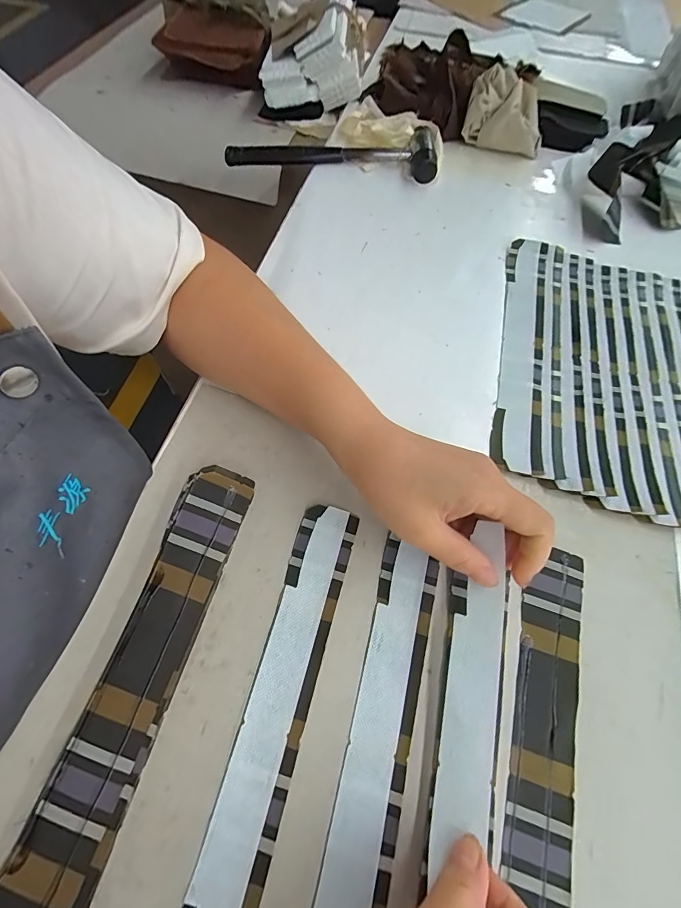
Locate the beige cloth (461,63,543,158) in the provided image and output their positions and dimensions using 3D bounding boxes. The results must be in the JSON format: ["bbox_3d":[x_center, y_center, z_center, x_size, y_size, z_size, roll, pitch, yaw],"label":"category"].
[{"bbox_3d":[0.192,-0.392,0.467,0.093,0.070,0.046,39,69,17],"label":"beige cloth"}]

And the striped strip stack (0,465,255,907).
[{"bbox_3d":[-0.115,0.133,0.216,0.043,0.019,0.270,14,64,6],"label":"striped strip stack"}]

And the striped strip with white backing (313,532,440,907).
[{"bbox_3d":[0.020,0.165,0.217,0.036,0.007,0.231,14,64,6],"label":"striped strip with white backing"}]

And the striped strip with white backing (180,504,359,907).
[{"bbox_3d":[-0.039,0.152,0.218,0.036,0.006,0.258,14,64,6],"label":"striped strip with white backing"}]

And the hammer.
[{"bbox_3d":[-0.010,-0.353,0.464,0.239,0.032,0.060,7,64,2],"label":"hammer"}]

